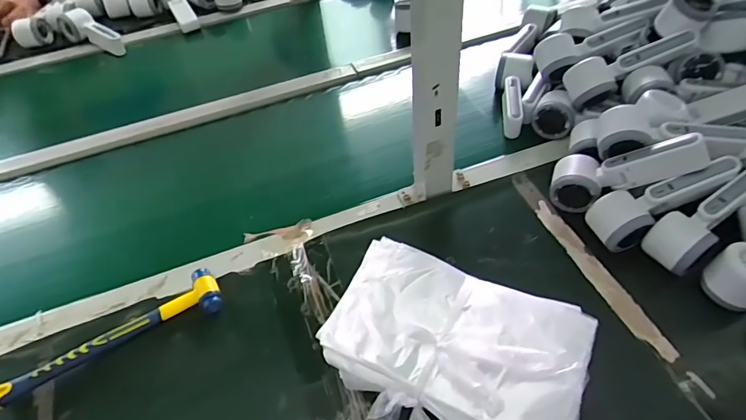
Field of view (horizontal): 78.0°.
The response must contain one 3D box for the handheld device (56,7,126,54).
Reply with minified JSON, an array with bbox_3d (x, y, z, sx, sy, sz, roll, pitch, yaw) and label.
[{"bbox_3d":[-0.596,-0.372,0.973,0.165,0.069,0.059,28,57,27],"label":"handheld device"}]

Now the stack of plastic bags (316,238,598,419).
[{"bbox_3d":[0.076,0.146,0.451,0.239,0.073,0.188,15,53,18],"label":"stack of plastic bags"}]

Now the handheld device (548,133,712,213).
[{"bbox_3d":[0.294,-0.053,0.547,0.165,0.057,0.070,-17,45,34],"label":"handheld device"}]

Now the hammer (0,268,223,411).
[{"bbox_3d":[-0.293,0.140,0.523,0.243,0.024,0.059,-24,52,-14],"label":"hammer"}]

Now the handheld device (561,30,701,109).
[{"bbox_3d":[0.351,-0.198,0.628,0.169,0.051,0.048,-22,51,16],"label":"handheld device"}]

